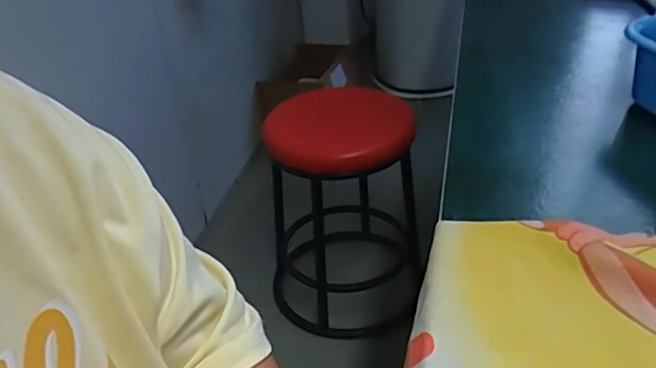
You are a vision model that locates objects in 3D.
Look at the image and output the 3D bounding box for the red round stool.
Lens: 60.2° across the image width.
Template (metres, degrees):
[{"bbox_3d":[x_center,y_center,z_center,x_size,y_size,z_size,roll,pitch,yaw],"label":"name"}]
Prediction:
[{"bbox_3d":[0.033,0.057,1.349,0.367,0.489,0.432,0,33,8],"label":"red round stool"}]

